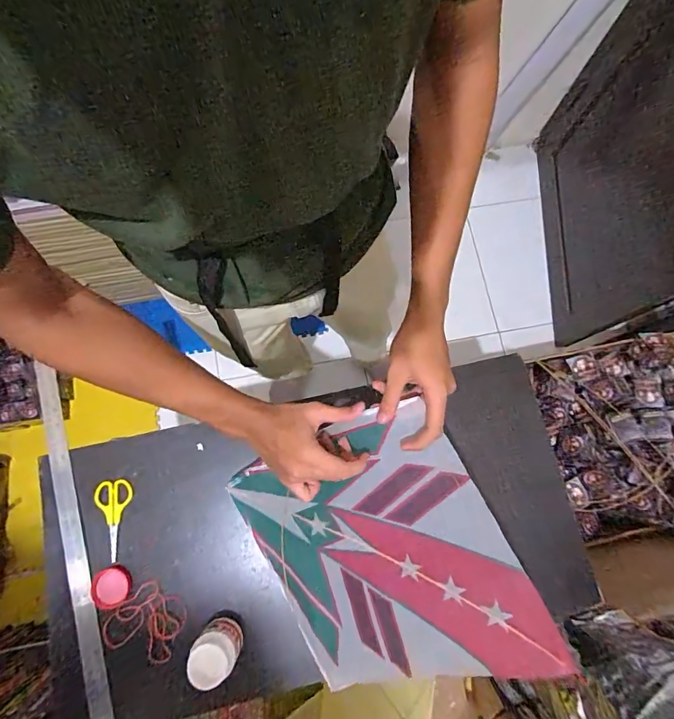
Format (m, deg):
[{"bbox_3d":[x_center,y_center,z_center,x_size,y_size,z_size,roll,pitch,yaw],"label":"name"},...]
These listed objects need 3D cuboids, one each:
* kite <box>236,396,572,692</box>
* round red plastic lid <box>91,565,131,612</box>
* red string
[{"bbox_3d":[0.045,0.251,0.523,0.328,0.033,0.329,-33,83,26],"label":"kite"},{"bbox_3d":[-0.331,0.335,0.602,0.058,0.007,0.055,0,77,-2],"label":"round red plastic lid"},{"bbox_3d":[-0.278,0.380,0.596,0.105,0.014,0.098,0,77,-2],"label":"red string"}]

